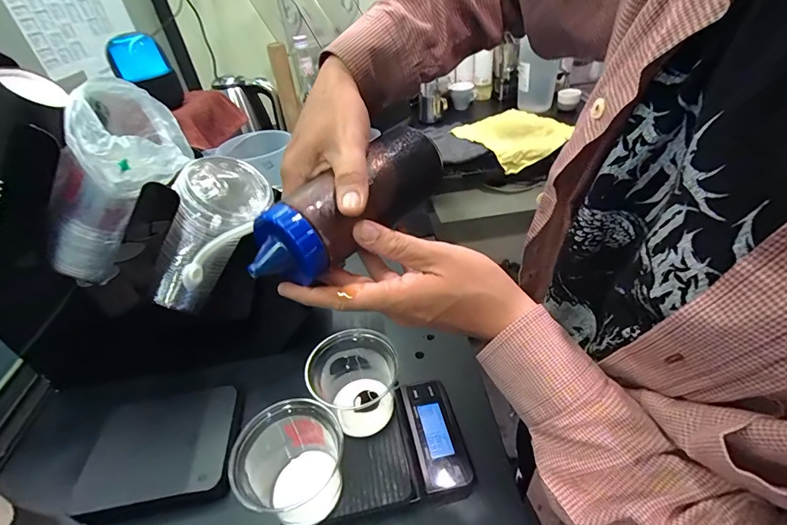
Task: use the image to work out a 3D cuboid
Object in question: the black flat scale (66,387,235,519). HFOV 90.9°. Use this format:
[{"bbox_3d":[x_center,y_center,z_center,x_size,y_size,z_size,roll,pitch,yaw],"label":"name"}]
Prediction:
[{"bbox_3d":[-0.264,0.215,0.452,0.154,0.036,0.125,-10,38,-3],"label":"black flat scale"}]

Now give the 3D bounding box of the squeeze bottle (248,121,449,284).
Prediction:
[{"bbox_3d":[-0.027,-0.047,0.301,0.050,0.059,0.181,27,50,34],"label":"squeeze bottle"}]

